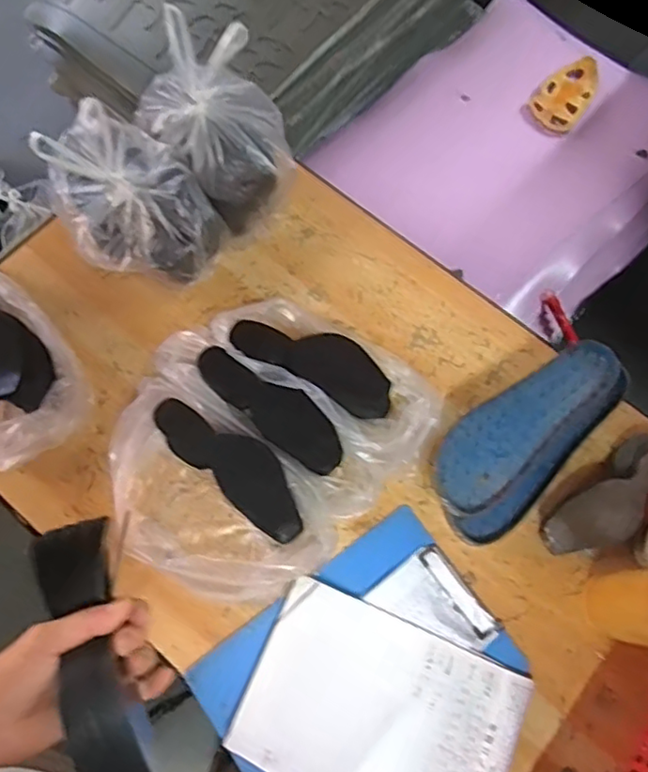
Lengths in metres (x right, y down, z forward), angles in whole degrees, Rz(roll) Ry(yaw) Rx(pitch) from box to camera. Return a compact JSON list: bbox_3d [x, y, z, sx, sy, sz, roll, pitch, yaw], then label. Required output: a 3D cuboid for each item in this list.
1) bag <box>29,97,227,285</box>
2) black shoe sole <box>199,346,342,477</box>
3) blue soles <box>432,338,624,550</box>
[{"bbox_3d":[-0.244,-0.235,0.755,0.158,0.152,0.217,-41,77,-14],"label":"bag"},{"bbox_3d":[-0.063,0.025,0.707,0.205,0.015,0.066,34,101,7],"label":"black shoe sole"},{"bbox_3d":[0.239,0.056,0.733,0.130,0.065,0.278,41,75,11],"label":"blue soles"}]

